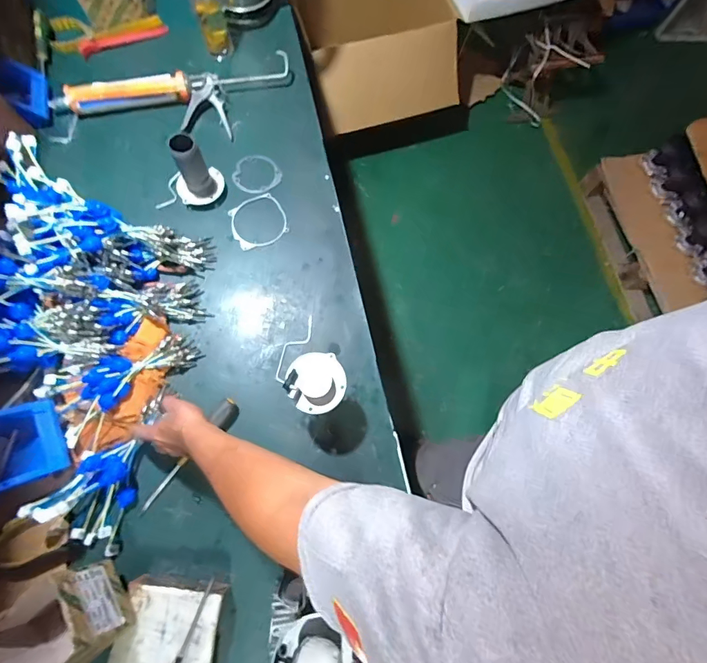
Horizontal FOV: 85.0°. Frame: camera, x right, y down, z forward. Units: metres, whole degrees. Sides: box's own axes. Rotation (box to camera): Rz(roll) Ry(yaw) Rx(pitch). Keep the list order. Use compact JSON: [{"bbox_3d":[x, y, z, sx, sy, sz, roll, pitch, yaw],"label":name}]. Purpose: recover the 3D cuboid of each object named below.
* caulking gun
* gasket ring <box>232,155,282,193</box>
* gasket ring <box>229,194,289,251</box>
[{"bbox_3d":[-0.390,-0.508,0.866,0.529,0.054,0.158,-15,73,-7],"label":"caulking gun"},{"bbox_3d":[-0.216,-0.346,0.852,0.097,0.007,0.101,1,72,-2],"label":"gasket ring"},{"bbox_3d":[-0.201,-0.234,0.816,0.115,0.008,0.115,3,73,-9],"label":"gasket ring"}]

